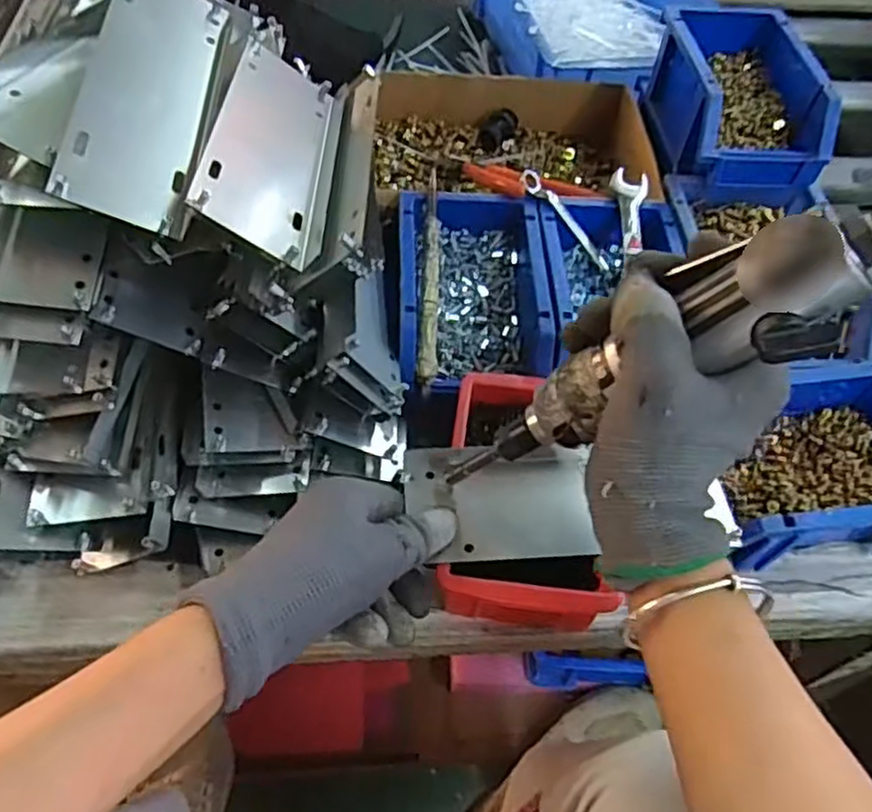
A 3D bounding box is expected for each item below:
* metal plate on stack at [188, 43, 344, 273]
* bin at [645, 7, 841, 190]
[{"bbox_3d":[-0.091,-0.143,0.394,0.072,0.017,0.176,26,43,-33],"label":"metal plate on stack"},{"bbox_3d":[0.238,-0.246,0.565,0.102,0.068,0.163,0,55,-4],"label":"bin"}]

